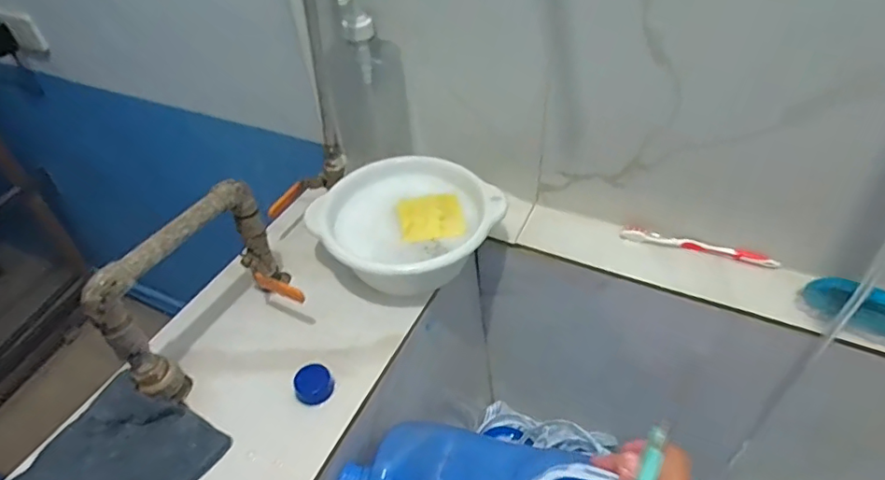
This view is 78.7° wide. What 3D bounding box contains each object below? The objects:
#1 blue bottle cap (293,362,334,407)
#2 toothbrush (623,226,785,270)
[{"bbox_3d":[-0.133,0.146,0.552,0.037,0.014,0.038,-3,48,3],"label":"blue bottle cap"},{"bbox_3d":[0.313,0.008,0.662,0.178,0.019,0.016,16,52,19],"label":"toothbrush"}]

